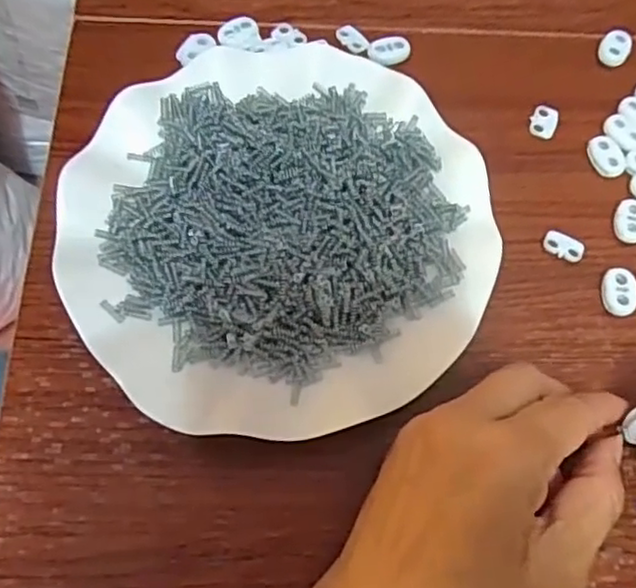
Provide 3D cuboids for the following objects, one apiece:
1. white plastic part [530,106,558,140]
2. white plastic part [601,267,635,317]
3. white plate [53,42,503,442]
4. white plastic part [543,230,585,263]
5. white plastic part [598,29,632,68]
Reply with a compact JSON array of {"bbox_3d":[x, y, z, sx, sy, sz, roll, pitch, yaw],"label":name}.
[{"bbox_3d":[0.116,-0.089,0.344,0.013,0.004,0.019,13,68,4],"label":"white plastic part"},{"bbox_3d":[0.138,-0.001,0.307,0.015,0.007,0.022,12,68,4],"label":"white plastic part"},{"bbox_3d":[-0.017,-0.028,0.301,0.179,0.029,0.183,1,68,-1],"label":"white plate"},{"bbox_3d":[0.117,-0.023,0.317,0.020,0.004,0.013,20,69,6],"label":"white plastic part"},{"bbox_3d":[0.161,-0.133,0.363,0.016,0.004,0.023,29,70,10],"label":"white plastic part"}]

